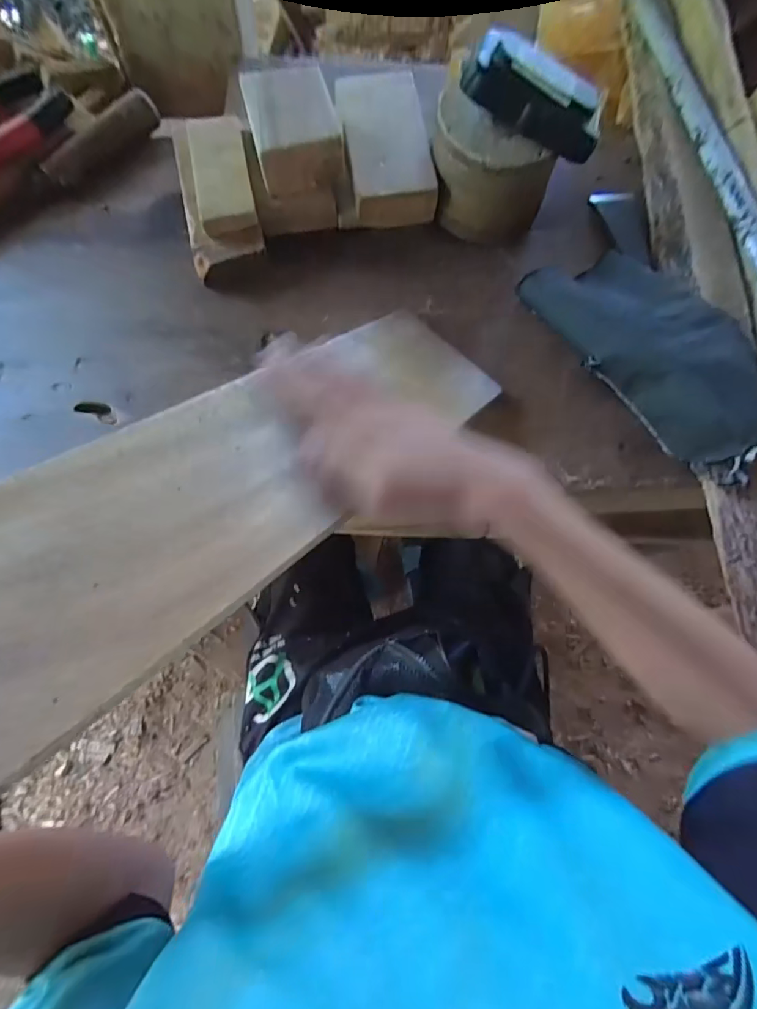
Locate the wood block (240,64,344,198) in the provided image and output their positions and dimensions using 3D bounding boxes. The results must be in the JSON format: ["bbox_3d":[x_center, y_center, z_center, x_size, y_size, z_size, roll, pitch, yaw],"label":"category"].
[{"bbox_3d":[-0.067,-0.288,0.370,0.066,0.041,0.079,-14,79,-7],"label":"wood block"}]

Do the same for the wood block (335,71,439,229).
[{"bbox_3d":[0.006,-0.304,0.406,0.066,0.028,0.144,-8,78,-6],"label":"wood block"}]

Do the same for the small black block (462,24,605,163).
[{"bbox_3d":[0.114,-0.293,0.348,0.104,0.035,0.035,23,76,-11],"label":"small black block"}]

